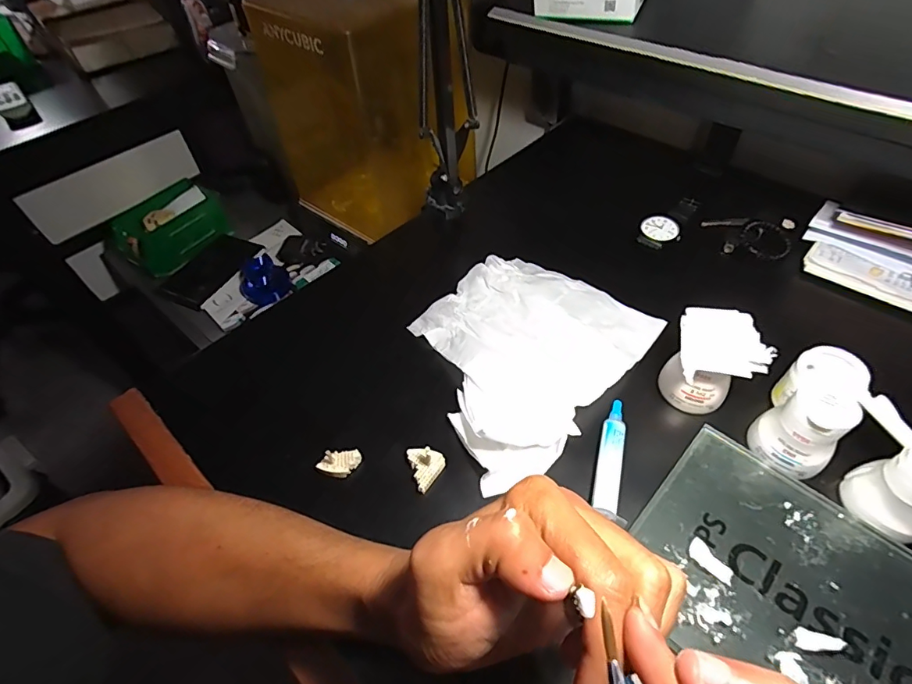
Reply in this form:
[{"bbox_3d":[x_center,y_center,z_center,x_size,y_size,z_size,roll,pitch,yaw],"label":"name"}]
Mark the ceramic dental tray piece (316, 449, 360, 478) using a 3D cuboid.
[{"bbox_3d":[-0.087,0.090,0.352,0.030,0.010,0.018,-4,50,0],"label":"ceramic dental tray piece"}]

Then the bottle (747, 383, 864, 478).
[{"bbox_3d":[0.243,0.060,0.329,0.044,0.059,0.049,-32,56,-21],"label":"bottle"}]

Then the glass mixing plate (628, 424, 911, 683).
[{"bbox_3d":[0.215,0.156,0.284,0.198,0.009,0.147,34,60,27],"label":"glass mixing plate"}]

